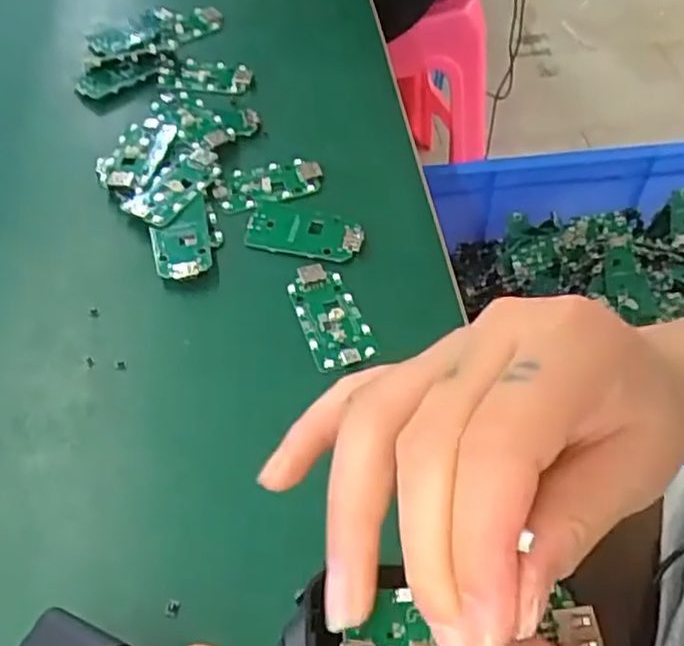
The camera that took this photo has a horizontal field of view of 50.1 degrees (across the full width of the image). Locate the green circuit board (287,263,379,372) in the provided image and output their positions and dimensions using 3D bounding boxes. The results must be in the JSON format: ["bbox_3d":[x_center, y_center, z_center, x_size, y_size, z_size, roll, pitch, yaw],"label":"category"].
[{"bbox_3d":[-0.007,-0.005,0.374,0.031,0.004,0.066,-17,53,-13],"label":"green circuit board"}]

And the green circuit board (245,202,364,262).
[{"bbox_3d":[-0.021,-0.051,0.407,0.065,0.005,0.031,12,52,10],"label":"green circuit board"}]

